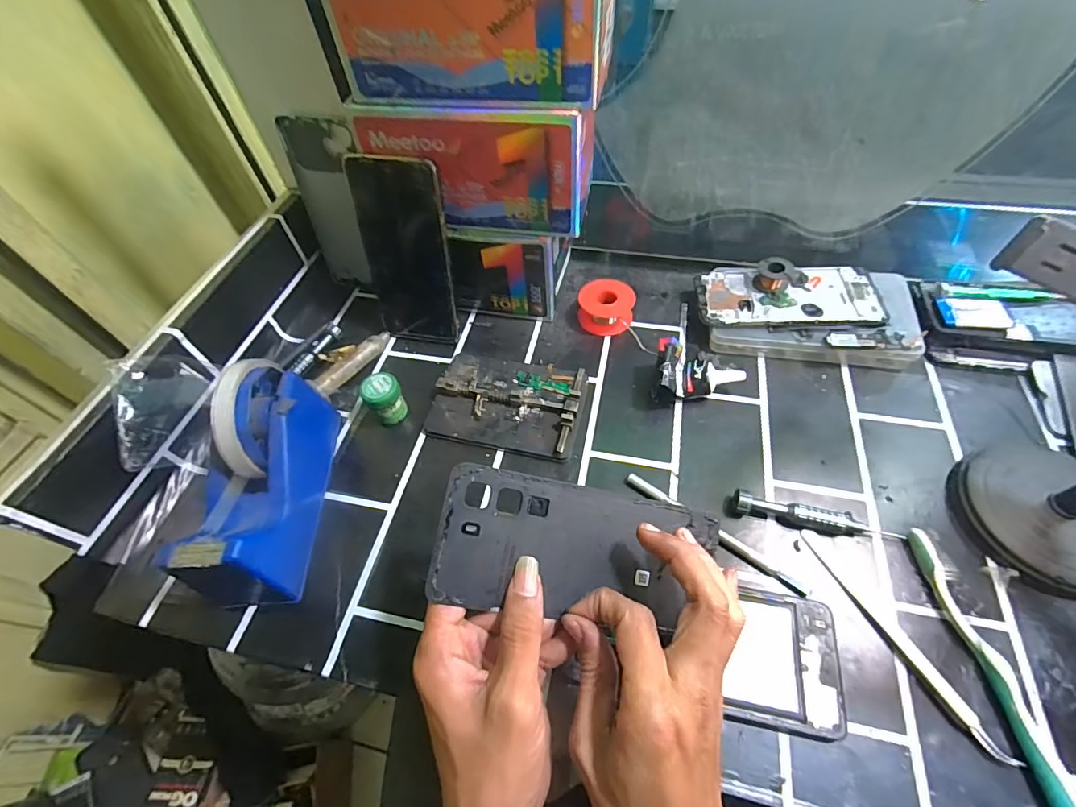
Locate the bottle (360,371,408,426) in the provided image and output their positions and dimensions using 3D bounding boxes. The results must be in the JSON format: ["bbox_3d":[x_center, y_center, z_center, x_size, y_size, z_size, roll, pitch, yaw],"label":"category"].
[{"bbox_3d":[-0.130,-0.003,0.398,0.031,0.043,0.027,-31,60,-15],"label":"bottle"}]

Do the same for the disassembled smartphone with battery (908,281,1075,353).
[{"bbox_3d":[0.419,-0.079,0.407,0.154,0.013,0.069,7,68,14],"label":"disassembled smartphone with battery"}]

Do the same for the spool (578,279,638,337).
[{"bbox_3d":[0.067,-0.094,0.454,0.052,0.033,0.046,10,58,11],"label":"spool"}]

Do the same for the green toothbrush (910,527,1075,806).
[{"bbox_3d":[0.270,0.166,0.269,0.016,0.015,0.184,-5,56,1],"label":"green toothbrush"}]

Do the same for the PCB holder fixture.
[{"bbox_3d":[-0.026,-0.003,0.407,0.127,0.021,0.090,10,58,11],"label":"PCB holder fixture"}]

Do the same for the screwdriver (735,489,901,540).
[{"bbox_3d":[0.198,0.081,0.332,0.111,0.017,0.019,7,57,9],"label":"screwdriver"}]

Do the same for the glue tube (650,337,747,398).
[{"bbox_3d":[0.136,-0.022,0.393,0.072,0.041,0.042,7,57,9],"label":"glue tube"}]

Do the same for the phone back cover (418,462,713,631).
[{"bbox_3d":[0.024,0.083,0.259,0.158,0.005,0.071,14,80,-12],"label":"phone back cover"}]

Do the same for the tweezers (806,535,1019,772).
[{"bbox_3d":[0.223,0.144,0.291,0.012,0.008,0.146,-25,58,-12],"label":"tweezers"}]

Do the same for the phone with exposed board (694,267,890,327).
[{"bbox_3d":[0.230,-0.100,0.430,0.156,0.005,0.075,3,55,12],"label":"phone with exposed board"}]

